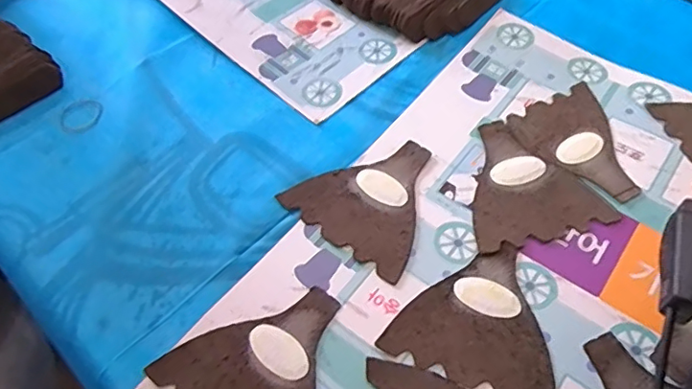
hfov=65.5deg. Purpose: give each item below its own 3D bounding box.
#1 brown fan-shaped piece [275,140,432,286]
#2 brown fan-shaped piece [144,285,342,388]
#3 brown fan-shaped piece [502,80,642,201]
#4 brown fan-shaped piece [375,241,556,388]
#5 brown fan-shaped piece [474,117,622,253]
[{"bbox_3d":[0.027,-0.003,0.475,0.121,0.004,0.125,33,63,22],"label":"brown fan-shaped piece"},{"bbox_3d":[-0.054,0.120,0.388,0.116,0.008,0.125,35,62,21],"label":"brown fan-shaped piece"},{"bbox_3d":[0.222,-0.047,0.500,0.100,0.004,0.128,-23,58,-13],"label":"brown fan-shaped piece"},{"bbox_3d":[0.105,0.088,0.408,0.120,0.004,0.117,20,59,15],"label":"brown fan-shaped piece"},{"bbox_3d":[0.153,-0.014,0.478,0.117,0.004,0.126,-15,57,-8],"label":"brown fan-shaped piece"}]

